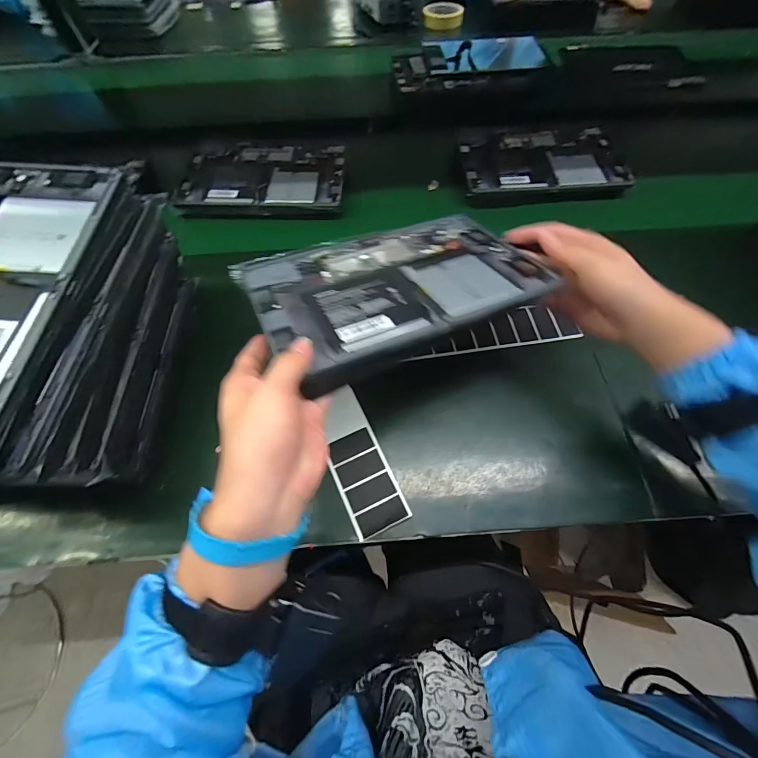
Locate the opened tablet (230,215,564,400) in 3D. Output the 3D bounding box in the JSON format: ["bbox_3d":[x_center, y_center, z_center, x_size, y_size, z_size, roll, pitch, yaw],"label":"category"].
[{"bbox_3d":[0.015,-0.092,0.337,0.252,0.011,0.180,-24,51,-18],"label":"opened tablet"}]

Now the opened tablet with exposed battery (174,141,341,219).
[{"bbox_3d":[-0.182,-0.319,0.577,0.250,0.020,0.156,1,63,1],"label":"opened tablet with exposed battery"}]

